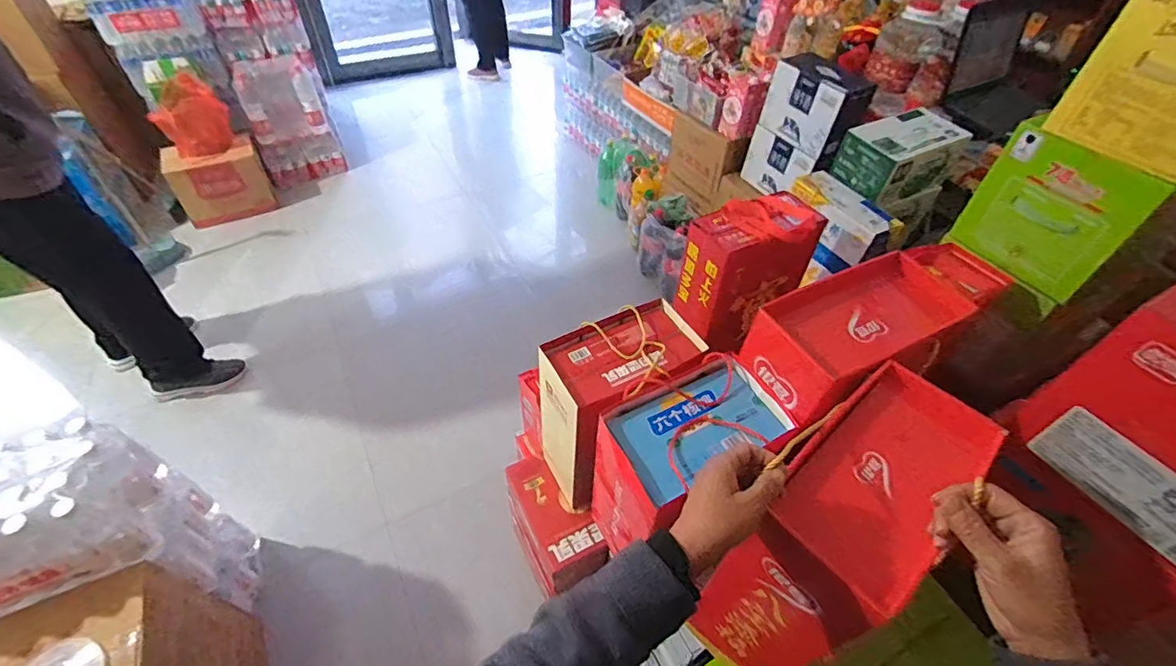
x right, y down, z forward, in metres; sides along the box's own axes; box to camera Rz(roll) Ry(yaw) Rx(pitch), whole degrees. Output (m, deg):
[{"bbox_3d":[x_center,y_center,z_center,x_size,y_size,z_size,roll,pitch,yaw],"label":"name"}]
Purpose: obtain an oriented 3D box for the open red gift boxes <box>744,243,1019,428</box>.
[{"bbox_3d":[0.380,-0.006,0.706,0.297,0.088,0.148,-22,53,-21],"label":"open red gift boxes"}]

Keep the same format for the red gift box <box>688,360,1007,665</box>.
[{"bbox_3d":[0.300,0.250,0.636,0.283,0.346,0.135,-32,57,-28],"label":"red gift box"}]

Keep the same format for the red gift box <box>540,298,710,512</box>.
[{"bbox_3d":[0.054,0.163,1.068,0.319,0.391,0.180,-25,54,-23],"label":"red gift box"}]

